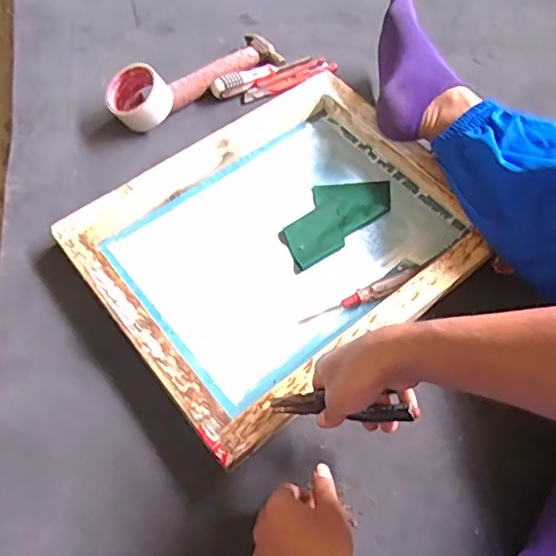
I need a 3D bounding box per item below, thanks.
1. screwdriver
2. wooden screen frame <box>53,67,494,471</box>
[{"bbox_3d":[0.100,0.025,0.709,0.151,0.027,0.020,-21,63,-13],"label":"screwdriver"},{"bbox_3d":[0.004,-0.049,0.741,0.454,0.074,0.375,-34,67,-20],"label":"wooden screen frame"}]

